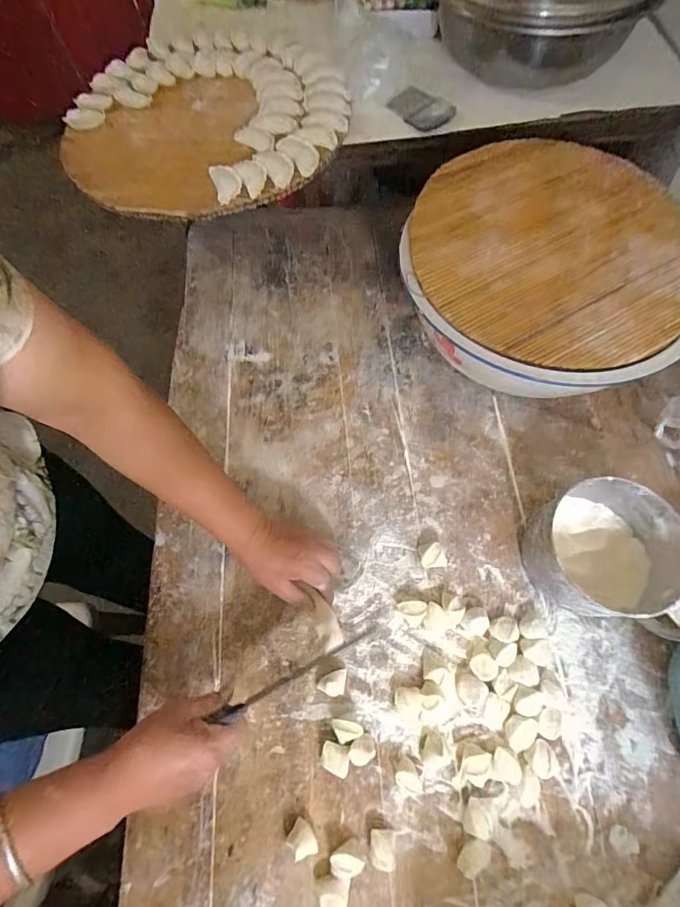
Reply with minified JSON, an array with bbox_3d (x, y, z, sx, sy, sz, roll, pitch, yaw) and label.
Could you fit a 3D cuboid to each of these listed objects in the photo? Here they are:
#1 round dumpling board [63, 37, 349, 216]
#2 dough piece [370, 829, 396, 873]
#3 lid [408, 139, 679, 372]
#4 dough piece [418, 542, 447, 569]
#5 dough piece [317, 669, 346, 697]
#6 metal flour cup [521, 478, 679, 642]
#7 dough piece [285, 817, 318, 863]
[{"bbox_3d":[-0.204,-0.510,0.662,0.404,0.038,0.393,-1,67,3],"label":"round dumpling board"},{"bbox_3d":[0.042,0.389,0.425,0.023,0.019,0.029,-2,68,2],"label":"dough piece"},{"bbox_3d":[0.269,-0.266,0.545,0.346,0.023,0.351,-1,68,3],"label":"lid"},{"bbox_3d":[0.114,0.125,0.529,0.031,0.019,0.029,-7,68,0],"label":"dough piece"},{"bbox_3d":[-0.008,0.260,0.486,0.033,0.018,0.026,-11,68,-1],"label":"dough piece"},{"bbox_3d":[0.300,0.111,0.490,0.156,0.087,0.145,-1,68,3],"label":"metal flour cup"},{"bbox_3d":[-0.038,0.388,0.432,0.023,0.024,0.031,-36,70,-11],"label":"dough piece"}]

